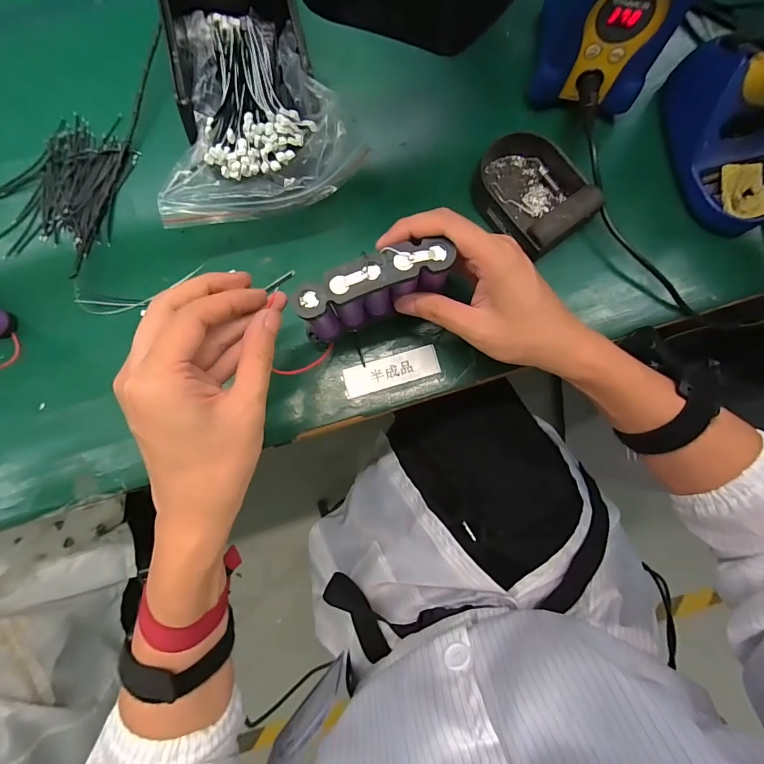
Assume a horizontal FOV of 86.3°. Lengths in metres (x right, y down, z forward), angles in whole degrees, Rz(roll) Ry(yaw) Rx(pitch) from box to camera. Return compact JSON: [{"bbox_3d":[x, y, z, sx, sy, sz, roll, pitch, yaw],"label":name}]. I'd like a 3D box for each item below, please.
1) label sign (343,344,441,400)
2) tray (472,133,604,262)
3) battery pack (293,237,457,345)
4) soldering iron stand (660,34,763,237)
[{"bbox_3d":[0.009,-0.009,0.345,0.080,0.004,0.026,-16,83,-1],"label":"label sign"},{"bbox_3d":[0.126,-0.163,0.347,0.078,0.032,0.100,-35,84,-3],"label":"tray"},{"bbox_3d":[-0.008,-0.064,0.296,0.104,0.077,0.027,-20,85,-4],"label":"battery pack"},{"bbox_3d":[0.301,-0.214,0.331,0.084,0.084,0.157,-20,83,-2],"label":"soldering iron stand"}]

